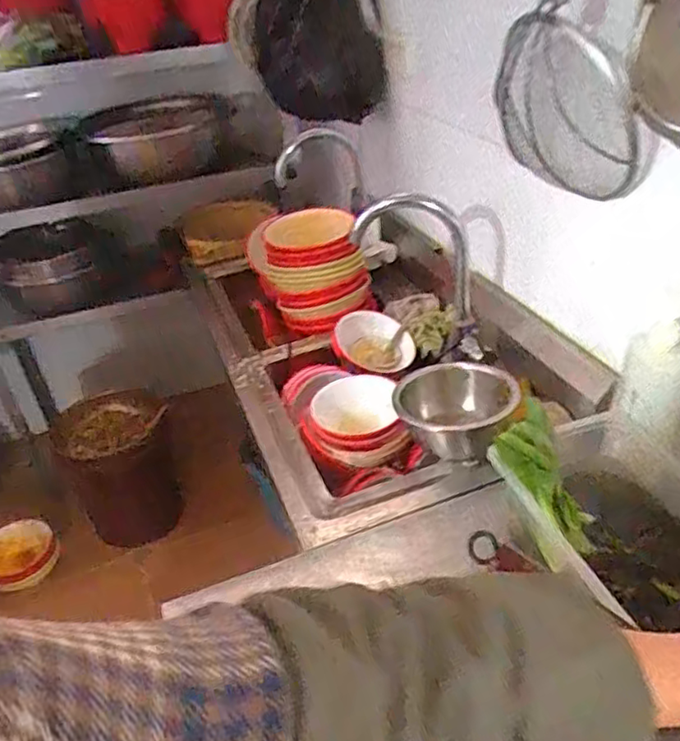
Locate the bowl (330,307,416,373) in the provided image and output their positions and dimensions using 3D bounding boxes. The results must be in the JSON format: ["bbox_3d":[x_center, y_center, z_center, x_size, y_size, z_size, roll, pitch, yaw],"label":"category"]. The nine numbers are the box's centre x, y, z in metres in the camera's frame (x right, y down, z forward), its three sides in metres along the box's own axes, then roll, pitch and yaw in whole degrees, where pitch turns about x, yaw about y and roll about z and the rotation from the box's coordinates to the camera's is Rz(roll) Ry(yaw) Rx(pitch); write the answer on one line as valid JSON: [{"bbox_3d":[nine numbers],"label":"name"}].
[{"bbox_3d":[0.067,-0.059,1.257,0.154,0.061,0.152,-4,34,3],"label":"bowl"}]

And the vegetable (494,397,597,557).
[{"bbox_3d":[0.255,0.128,0.775,0.090,0.059,0.192,-17,76,-17],"label":"vegetable"}]

